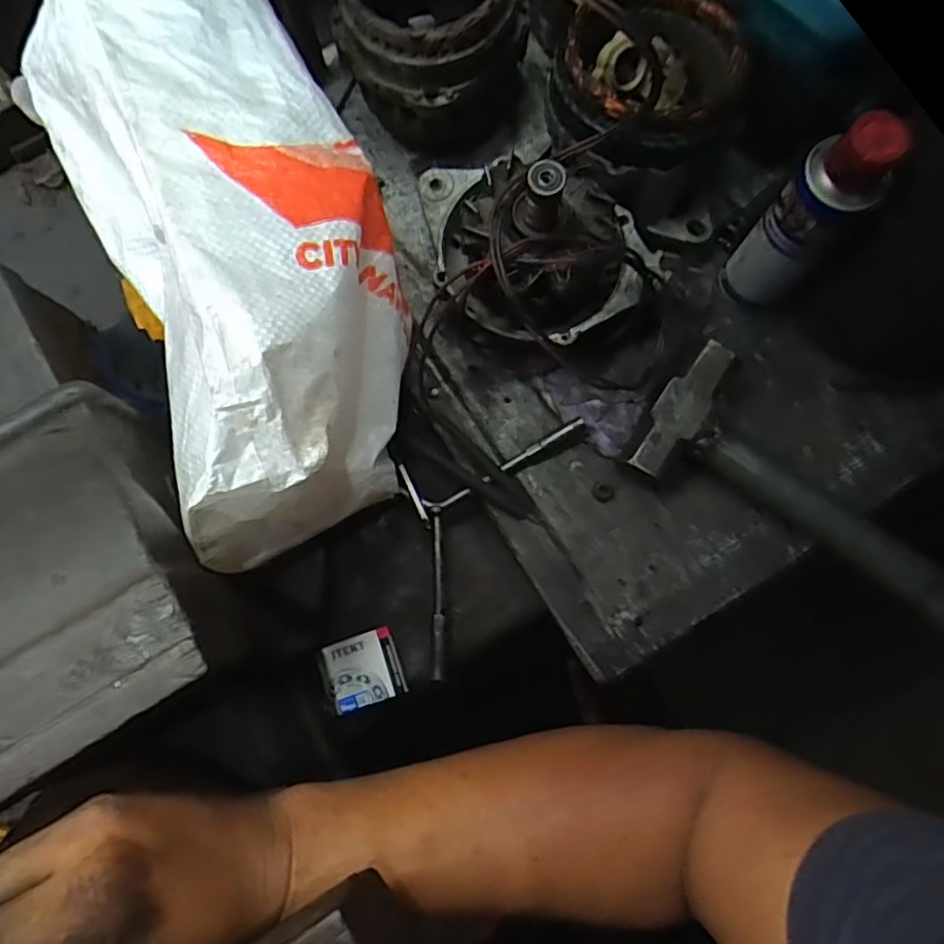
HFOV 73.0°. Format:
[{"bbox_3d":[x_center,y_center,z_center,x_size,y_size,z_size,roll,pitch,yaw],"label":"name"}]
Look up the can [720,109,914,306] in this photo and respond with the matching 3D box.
[{"bbox_3d":[0.221,-0.167,0.425,0.048,0.162,0.044,0,79,0],"label":"can"}]

